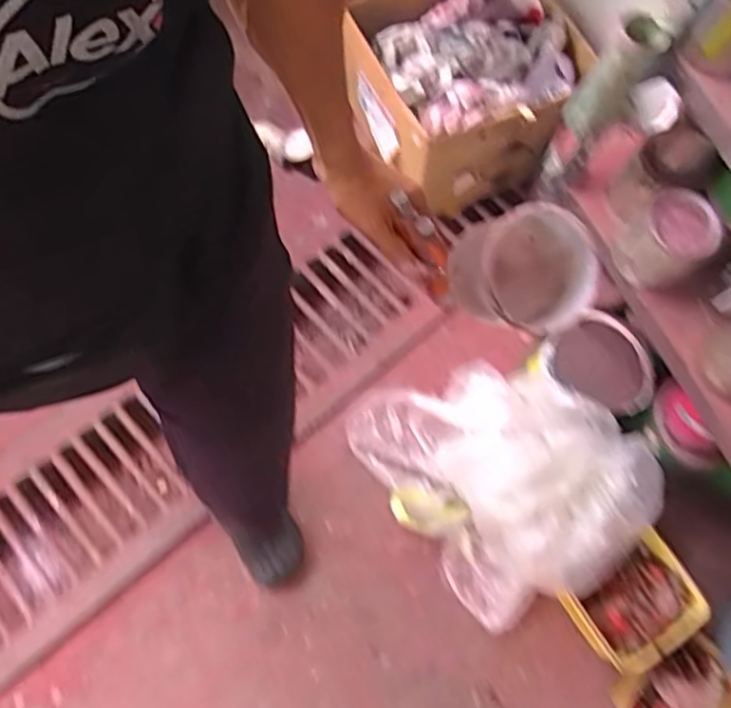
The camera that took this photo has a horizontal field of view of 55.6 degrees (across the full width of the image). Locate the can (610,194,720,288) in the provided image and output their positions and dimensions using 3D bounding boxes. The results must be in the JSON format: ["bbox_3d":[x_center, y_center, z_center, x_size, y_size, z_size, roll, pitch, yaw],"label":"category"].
[{"bbox_3d":[0.399,-0.148,0.918,0.089,0.107,0.092,1,73,-4],"label":"can"}]

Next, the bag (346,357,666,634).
[{"bbox_3d":[0.233,0.192,1.183,0.359,0.188,0.447,-36,77,-12],"label":"bag"}]

